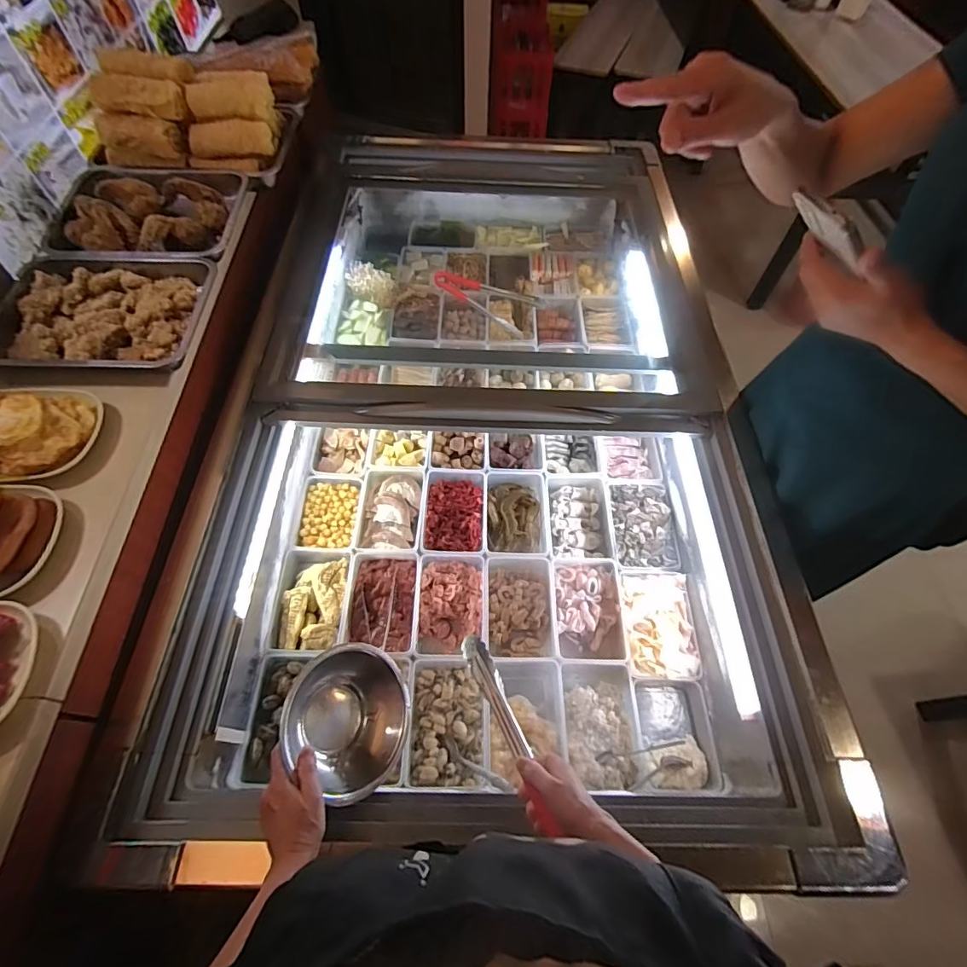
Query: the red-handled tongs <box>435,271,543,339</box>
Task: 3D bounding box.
[{"bbox_3d":[-0.006,-0.478,1.248,0.312,0.031,0.124,31,63,16],"label":"red-handled tongs"}]

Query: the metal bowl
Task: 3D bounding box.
[{"bbox_3d":[-0.172,0.285,0.589,0.164,0.072,0.161,20,60,-38],"label":"metal bowl"}]

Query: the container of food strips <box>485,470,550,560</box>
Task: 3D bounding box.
[{"bbox_3d":[0.067,0.066,0.975,0.125,0.052,0.193,1,59,0],"label":"container of food strips"}]

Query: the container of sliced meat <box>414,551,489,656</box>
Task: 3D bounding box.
[{"bbox_3d":[-0.057,0.220,0.890,0.127,0.073,0.175,0,59,-1],"label":"container of sliced meat"}]

